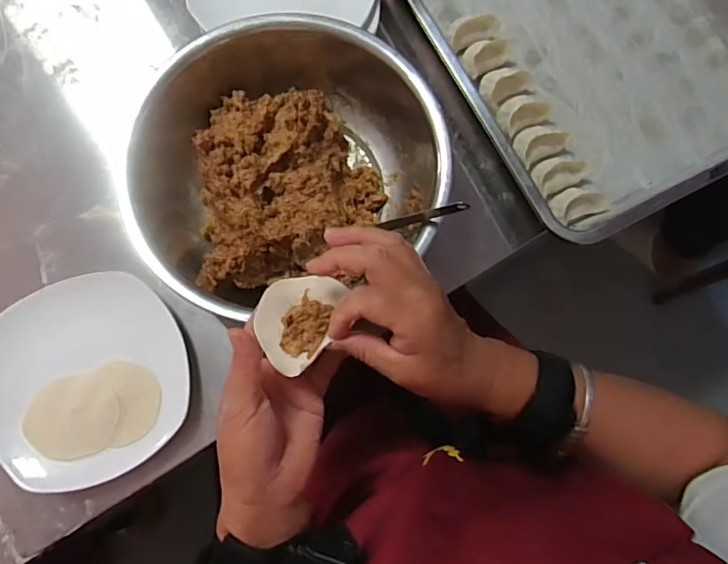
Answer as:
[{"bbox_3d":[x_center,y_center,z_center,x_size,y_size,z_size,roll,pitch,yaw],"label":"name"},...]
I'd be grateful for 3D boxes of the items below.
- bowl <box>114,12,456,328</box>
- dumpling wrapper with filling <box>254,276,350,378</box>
[{"bbox_3d":[-0.080,-0.122,0.496,0.278,0.083,0.263,-23,79,-6],"label":"bowl"},{"bbox_3d":[-0.050,0.026,0.366,0.055,0.024,0.070,17,80,0],"label":"dumpling wrapper with filling"}]

